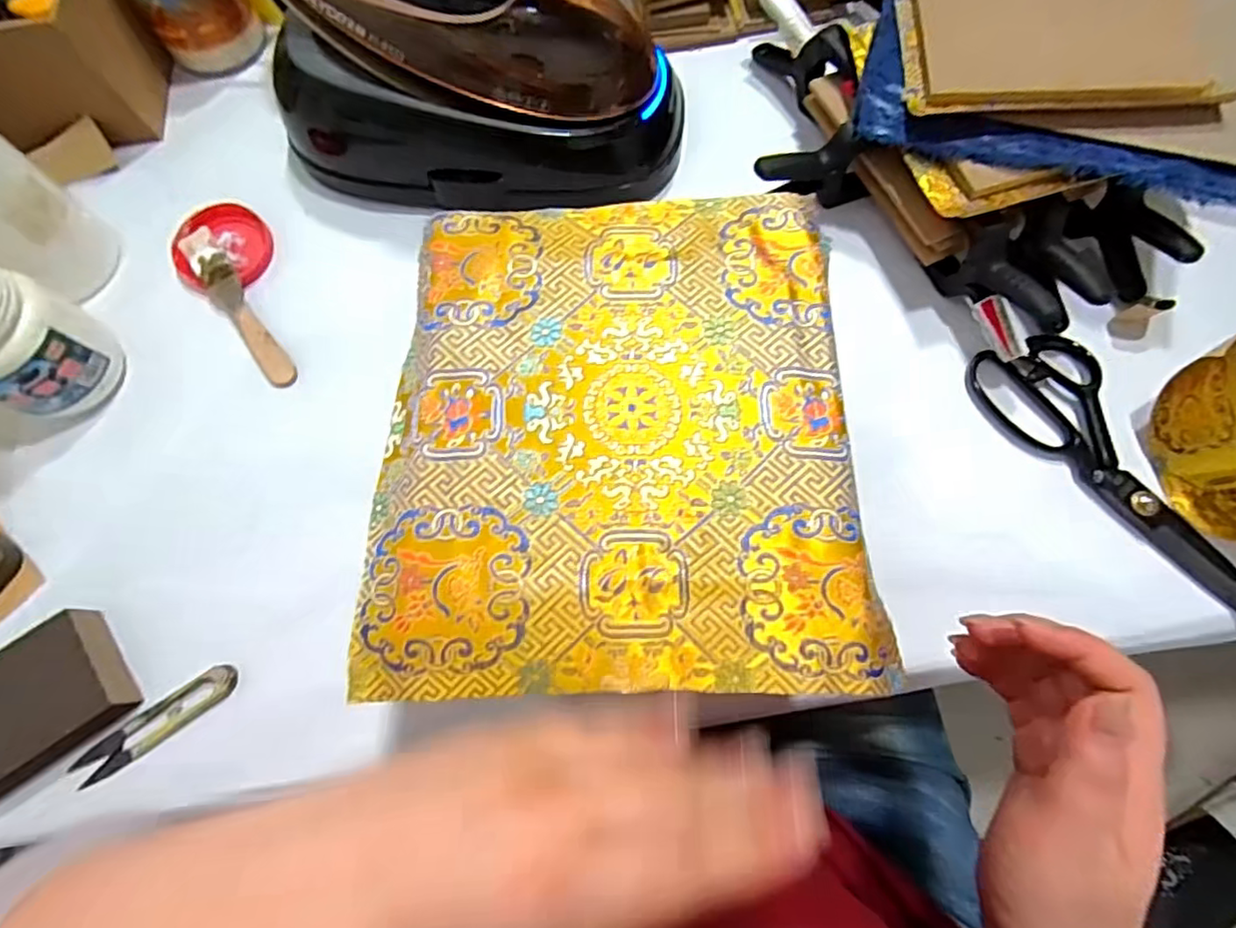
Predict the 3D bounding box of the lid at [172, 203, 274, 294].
[{"bbox_3d":[-0.304,-0.167,0.449,0.069,0.019,0.070,0,73,1],"label":"lid"}]

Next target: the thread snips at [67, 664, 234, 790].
[{"bbox_3d":[-0.280,0.157,0.358,0.100,0.014,0.021,-35,76,-9],"label":"thread snips"}]

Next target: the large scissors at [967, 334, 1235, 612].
[{"bbox_3d":[0.342,0.002,0.386,0.078,0.015,0.236,-39,76,-10],"label":"large scissors"}]

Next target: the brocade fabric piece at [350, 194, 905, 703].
[{"bbox_3d":[-0.002,-0.018,0.259,0.203,0.012,0.222,-1,73,1],"label":"brocade fabric piece"}]

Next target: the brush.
[{"bbox_3d":[-0.273,-0.105,0.431,0.024,0.019,0.117,-34,76,-9],"label":"brush"}]

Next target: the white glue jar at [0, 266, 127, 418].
[{"bbox_3d":[-0.388,-0.080,0.383,0.070,0.096,0.071,0,73,1],"label":"white glue jar"}]

